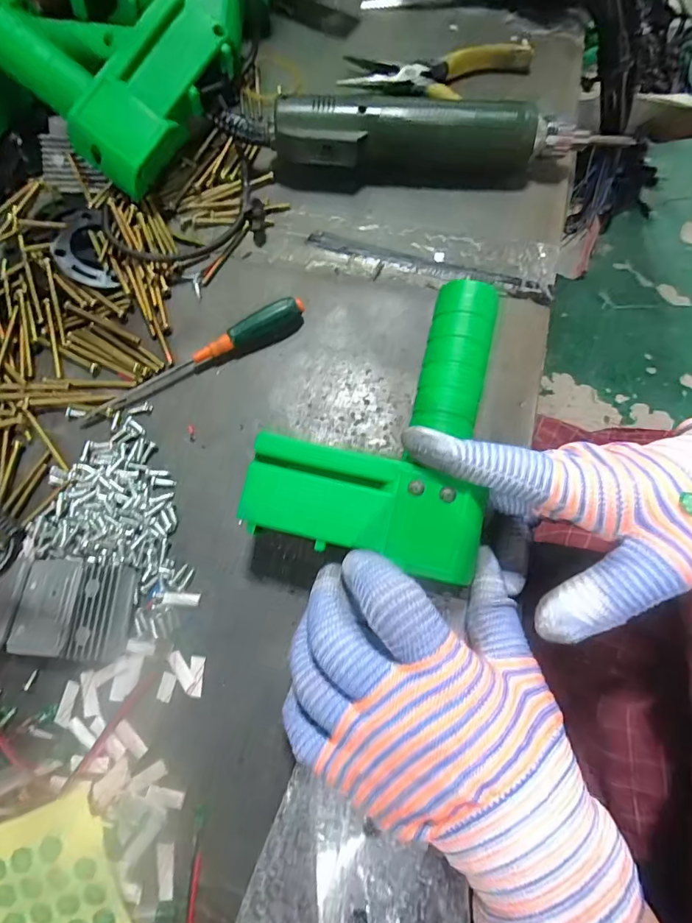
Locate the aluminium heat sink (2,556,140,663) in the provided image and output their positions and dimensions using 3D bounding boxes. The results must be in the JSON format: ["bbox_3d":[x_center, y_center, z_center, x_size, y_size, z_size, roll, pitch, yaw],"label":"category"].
[{"bbox_3d":[-0.139,0.075,0.234,0.058,0.014,0.047,6,71,1],"label":"aluminium heat sink"}]

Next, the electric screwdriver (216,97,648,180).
[{"bbox_3d":[0.054,-0.228,0.326,0.286,0.038,0.043,-1,71,-2],"label":"electric screwdriver"}]

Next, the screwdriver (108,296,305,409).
[{"bbox_3d":[-0.086,-0.069,0.284,0.130,0.017,0.016,-26,73,-10],"label":"screwdriver"}]

